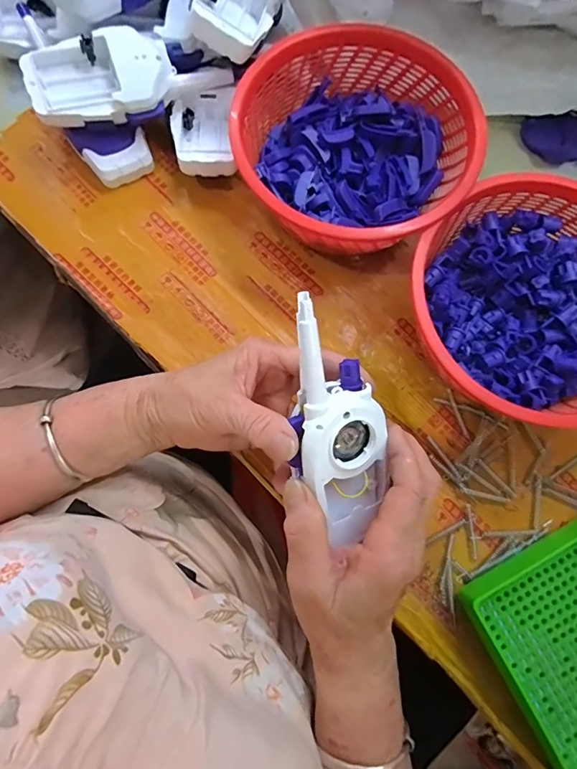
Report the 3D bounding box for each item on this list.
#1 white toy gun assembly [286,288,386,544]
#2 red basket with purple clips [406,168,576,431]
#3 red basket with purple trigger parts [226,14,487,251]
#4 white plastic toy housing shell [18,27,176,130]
[{"bbox_3d":[0.028,0.023,0.257,0.057,0.029,0.151,-15,109,-3],"label":"white toy gun assembly"},{"bbox_3d":[0.177,-0.057,0.326,0.175,0.074,0.179,36,82,6],"label":"red basket with purple clips"},{"bbox_3d":[0.050,-0.183,0.347,0.177,0.078,0.172,0,79,-2],"label":"red basket with purple trigger parts"},{"bbox_3d":[-0.148,-0.243,0.342,0.108,0.028,0.057,-9,79,-4],"label":"white plastic toy housing shell"}]

